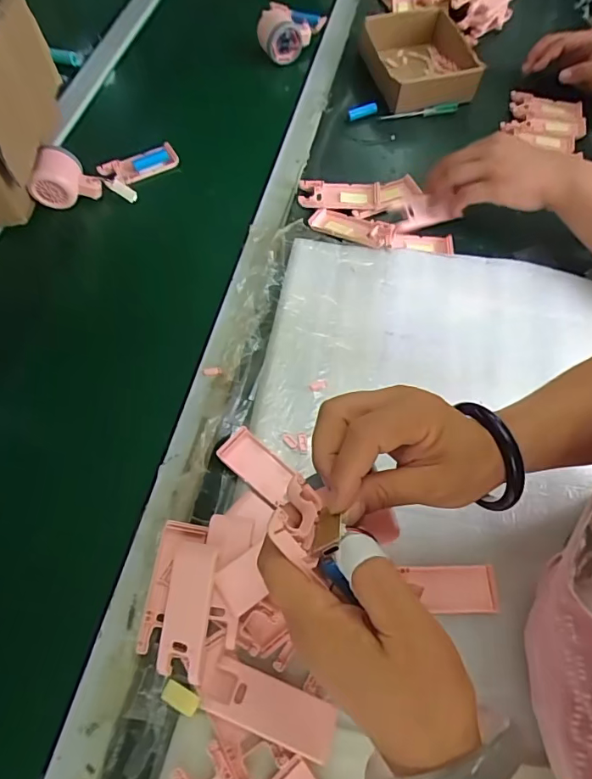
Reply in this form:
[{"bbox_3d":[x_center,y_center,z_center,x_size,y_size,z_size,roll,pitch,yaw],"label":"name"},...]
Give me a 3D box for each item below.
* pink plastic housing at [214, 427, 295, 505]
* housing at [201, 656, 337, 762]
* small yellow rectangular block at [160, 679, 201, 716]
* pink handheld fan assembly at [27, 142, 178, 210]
[{"bbox_3d":[-0.037,0.074,0.464,0.076,0.012,0.038,39,70,15],"label":"pink plastic housing"},{"bbox_3d":[-0.019,0.246,0.369,0.101,0.011,0.039,20,66,8],"label":"housing"},{"bbox_3d":[-0.093,0.248,0.385,0.034,0.004,0.016,12,61,29],"label":"small yellow rectangular block"},{"bbox_3d":[-0.245,-0.281,0.615,0.185,0.057,0.069,-22,67,-12],"label":"pink handheld fan assembly"}]

